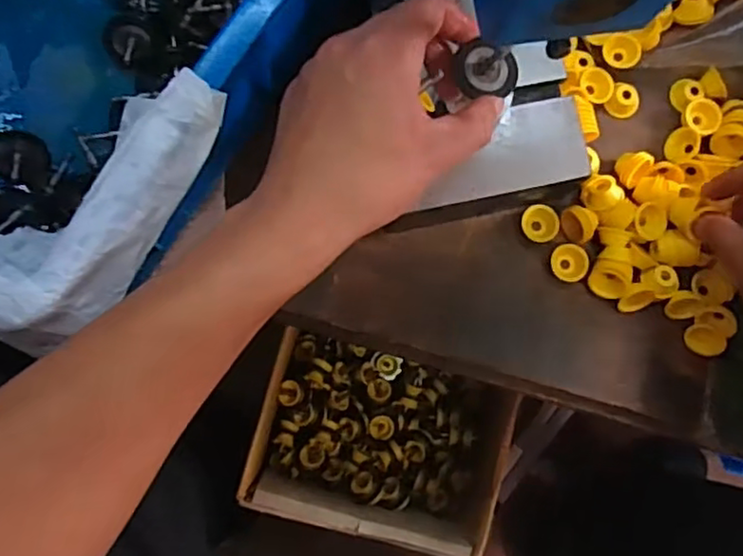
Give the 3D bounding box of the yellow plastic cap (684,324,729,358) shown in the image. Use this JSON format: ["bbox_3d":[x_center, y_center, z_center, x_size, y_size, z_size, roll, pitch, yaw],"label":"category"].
[{"bbox_3d":[0.218,0.041,0.418,0.021,0.013,0.019,19,82,0],"label":"yellow plastic cap"}]

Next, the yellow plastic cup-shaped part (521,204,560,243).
[{"bbox_3d":[0.111,-0.036,0.425,0.024,0.008,0.024,3,83,-2],"label":"yellow plastic cup-shaped part"}]

